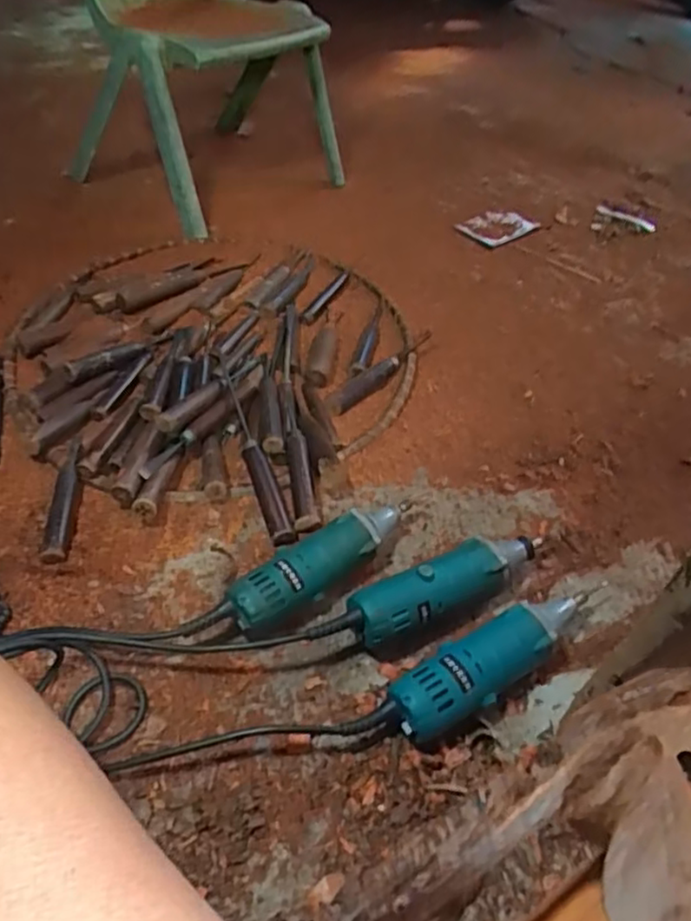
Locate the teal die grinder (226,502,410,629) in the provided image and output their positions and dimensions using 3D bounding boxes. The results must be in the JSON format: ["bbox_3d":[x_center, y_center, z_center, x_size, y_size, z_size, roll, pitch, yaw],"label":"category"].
[{"bbox_3d":[-0.017,0.096,0.628,0.199,0.057,0.052,-29,54,-25],"label":"teal die grinder"}]

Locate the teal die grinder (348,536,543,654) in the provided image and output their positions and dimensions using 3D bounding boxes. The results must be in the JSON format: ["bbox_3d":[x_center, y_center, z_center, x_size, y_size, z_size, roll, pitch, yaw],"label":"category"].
[{"bbox_3d":[0.100,0.115,0.621,0.210,0.060,0.053,-23,51,-22],"label":"teal die grinder"}]

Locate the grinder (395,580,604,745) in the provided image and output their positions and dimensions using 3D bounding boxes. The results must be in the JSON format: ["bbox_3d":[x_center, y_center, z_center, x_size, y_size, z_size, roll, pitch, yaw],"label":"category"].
[{"bbox_3d":[0.134,0.166,0.573,0.221,0.051,0.054,-25,52,-24],"label":"grinder"}]

